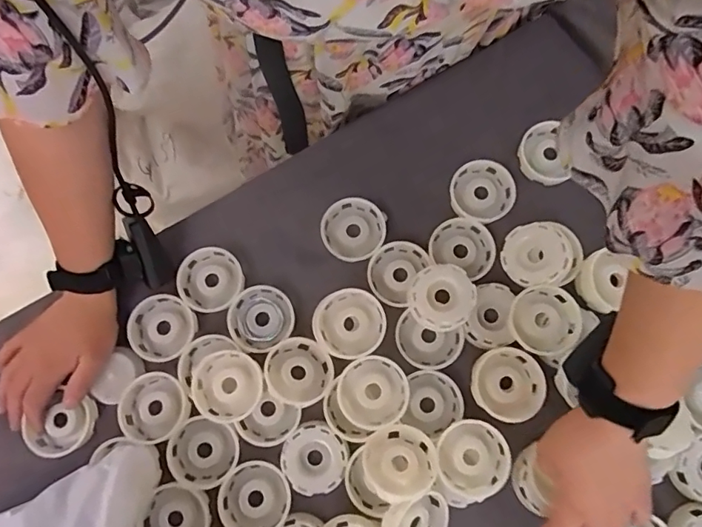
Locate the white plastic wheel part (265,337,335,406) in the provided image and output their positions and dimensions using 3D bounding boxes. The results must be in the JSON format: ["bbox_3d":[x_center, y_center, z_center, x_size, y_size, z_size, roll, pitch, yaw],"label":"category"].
[{"bbox_3d":[-0.051,0.105,0.476,0.061,0.027,0.066,0,79,1],"label":"white plastic wheel part"}]

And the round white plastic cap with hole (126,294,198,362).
[{"bbox_3d":[-0.193,0.067,0.497,0.069,0.021,0.061,36,82,8],"label":"round white plastic cap with hole"}]

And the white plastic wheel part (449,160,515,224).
[{"bbox_3d":[0.139,-0.077,0.524,0.068,0.015,0.067,0,79,1],"label":"white plastic wheel part"}]

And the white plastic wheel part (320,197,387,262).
[{"bbox_3d":[0.001,-0.036,0.512,0.068,0.013,0.066,0,79,1],"label":"white plastic wheel part"}]

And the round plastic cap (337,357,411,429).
[{"bbox_3d":[0.021,0.123,0.463,0.066,0.014,0.065,0,79,1],"label":"round plastic cap"}]

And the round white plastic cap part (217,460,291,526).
[{"bbox_3d":[-0.092,0.226,0.468,0.067,0.021,0.065,0,79,1],"label":"round white plastic cap part"}]

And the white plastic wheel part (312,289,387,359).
[{"bbox_3d":[-0.002,0.060,0.482,0.068,0.024,0.066,0,79,1],"label":"white plastic wheel part"}]

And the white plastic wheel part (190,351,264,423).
[{"bbox_3d":[-0.119,0.118,0.472,0.062,0.023,0.067,0,79,1],"label":"white plastic wheel part"}]

